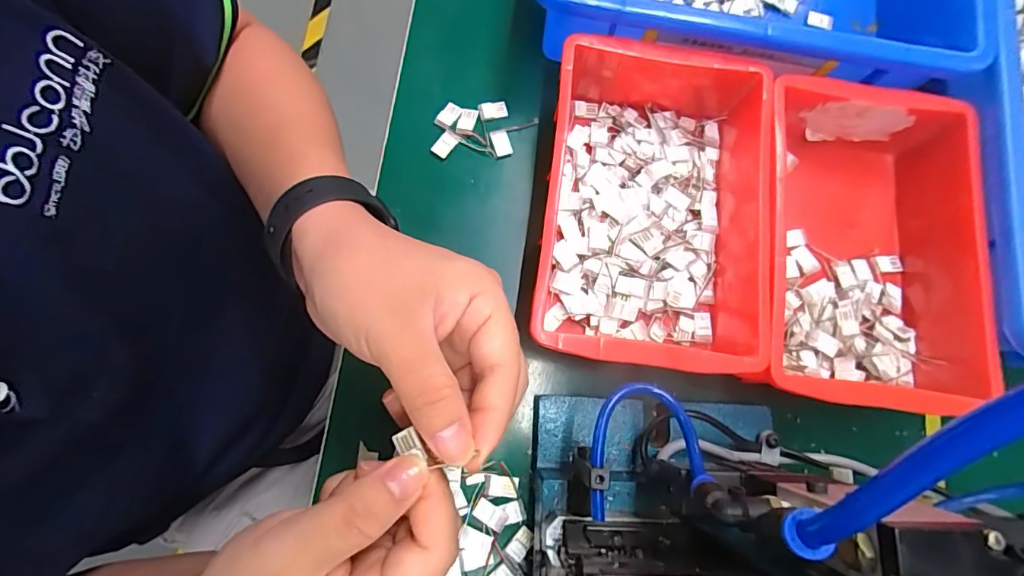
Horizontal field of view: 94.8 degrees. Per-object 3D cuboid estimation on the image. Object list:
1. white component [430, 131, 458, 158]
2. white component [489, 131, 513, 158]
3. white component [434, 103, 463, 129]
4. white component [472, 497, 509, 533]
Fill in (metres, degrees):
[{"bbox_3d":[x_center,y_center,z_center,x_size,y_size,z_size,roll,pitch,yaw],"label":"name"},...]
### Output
[{"bbox_3d":[-0.048,-0.100,0.330,0.012,0.004,0.018,35,81,8],"label":"white component"},{"bbox_3d":[-0.008,-0.103,0.335,0.012,0.004,0.019,-17,79,-2],"label":"white component"},{"bbox_3d":[-0.046,-0.123,0.334,0.012,0.004,0.020,34,81,7],"label":"white component"},{"bbox_3d":[-0.013,0.138,0.285,0.021,0.004,0.012,29,80,7],"label":"white component"}]

